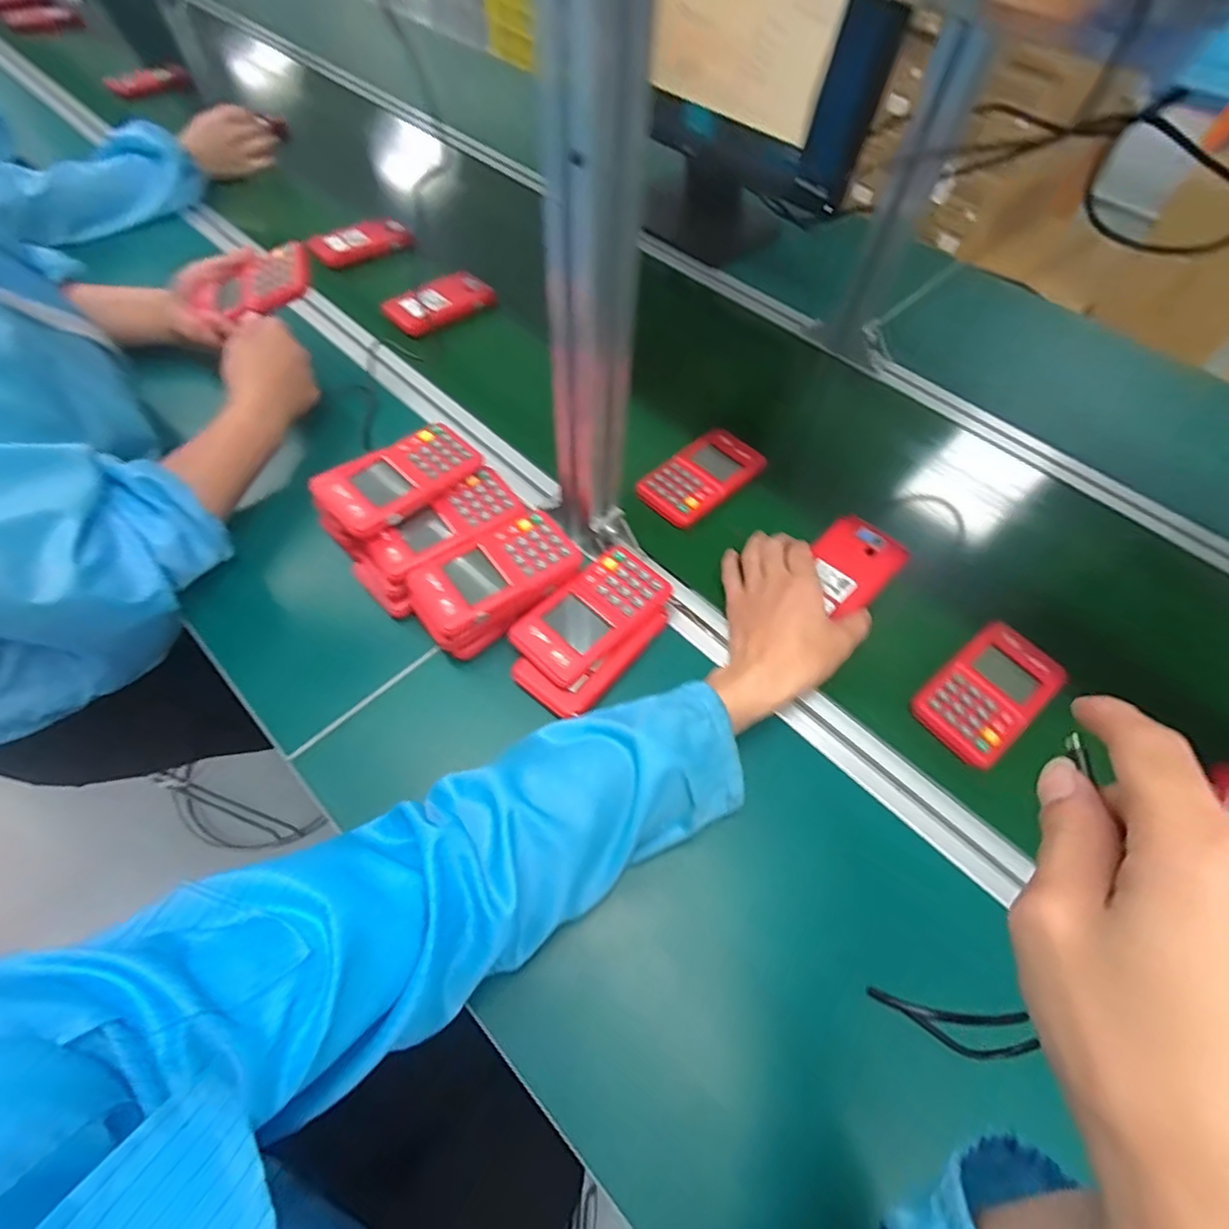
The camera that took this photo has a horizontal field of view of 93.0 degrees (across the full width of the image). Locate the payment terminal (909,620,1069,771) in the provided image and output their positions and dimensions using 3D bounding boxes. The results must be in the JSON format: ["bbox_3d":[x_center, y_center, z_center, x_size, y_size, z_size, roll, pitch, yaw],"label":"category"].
[{"bbox_3d":[0.307,0.062,0.477,0.135,0.019,0.071,-34,65,-19],"label":"payment terminal"}]

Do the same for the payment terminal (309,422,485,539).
[{"bbox_3d":[-0.188,-0.120,0.514,0.130,0.025,0.078,-39,67,-21],"label":"payment terminal"}]

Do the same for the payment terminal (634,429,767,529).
[{"bbox_3d":[0.087,-0.142,0.593,0.129,0.015,0.073,-38,66,-21],"label":"payment terminal"}]

